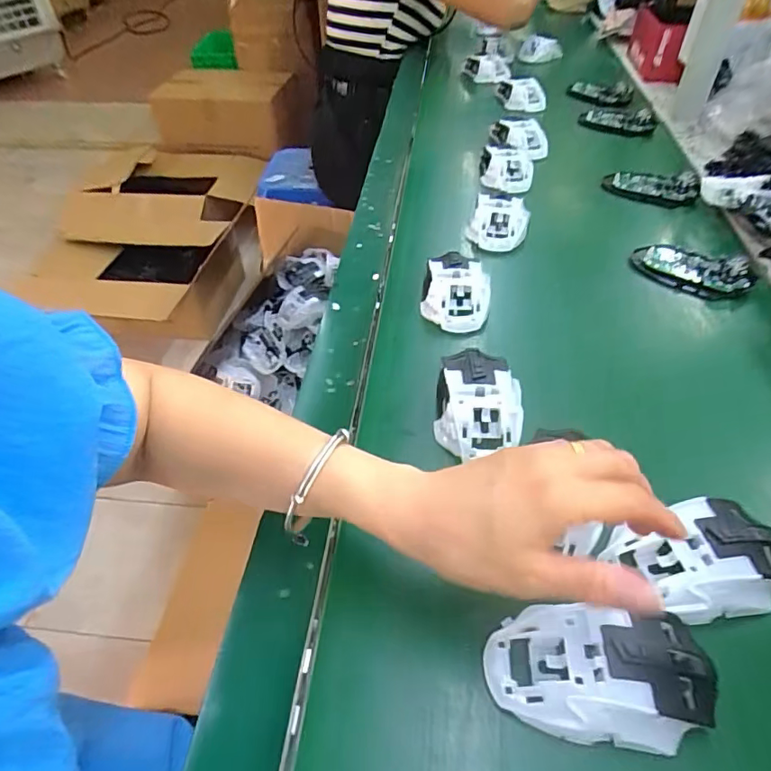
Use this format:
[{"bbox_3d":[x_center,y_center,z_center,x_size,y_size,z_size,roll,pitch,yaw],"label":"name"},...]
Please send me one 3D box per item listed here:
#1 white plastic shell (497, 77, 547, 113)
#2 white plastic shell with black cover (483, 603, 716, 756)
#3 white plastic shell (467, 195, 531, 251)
[{"bbox_3d":[0.246,-0.519,0.931,0.086,0.047,0.030,8,47,10],"label":"white plastic shell"},{"bbox_3d":[0.114,0.154,0.278,0.112,0.039,0.060,2,48,3],"label":"white plastic shell with black cover"},{"bbox_3d":[0.132,-0.194,0.613,0.068,0.038,0.077,12,49,12],"label":"white plastic shell"}]

